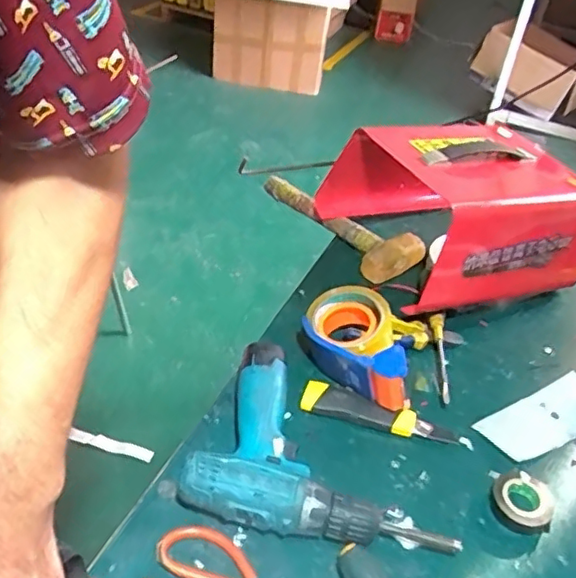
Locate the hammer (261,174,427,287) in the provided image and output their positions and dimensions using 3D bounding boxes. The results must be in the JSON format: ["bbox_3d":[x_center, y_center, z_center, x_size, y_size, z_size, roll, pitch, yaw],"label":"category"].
[{"bbox_3d":[0.079,-0.105,0.959,0.080,0.053,0.283,-26,50,-33],"label":"hammer"}]

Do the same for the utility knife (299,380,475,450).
[{"bbox_3d":[0.109,0.140,0.689,0.189,0.030,0.034,13,40,6],"label":"utility knife"}]

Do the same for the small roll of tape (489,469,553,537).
[{"bbox_3d":[0.236,0.214,0.631,0.060,0.023,0.068,15,41,10],"label":"small roll of tape"}]

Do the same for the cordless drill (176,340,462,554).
[{"bbox_3d":[0.045,0.169,0.618,0.257,0.058,0.193,17,41,12],"label":"cordless drill"}]

